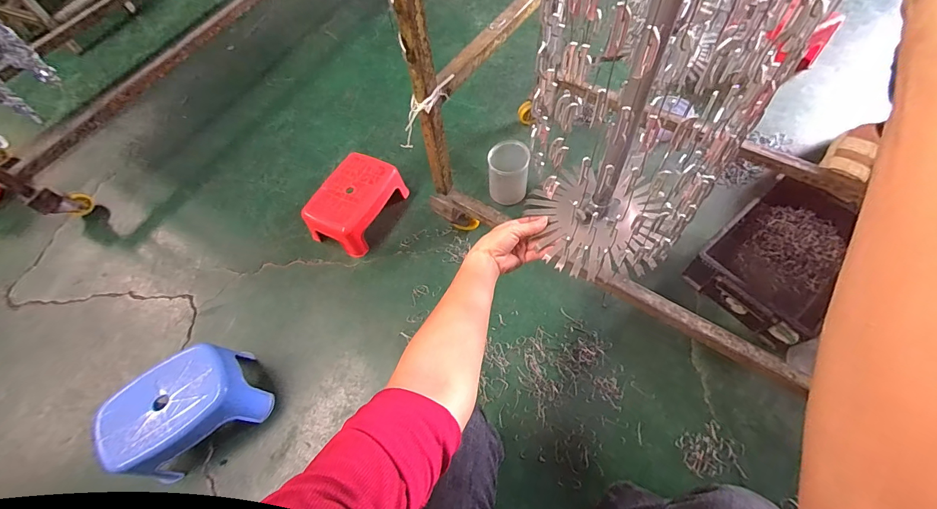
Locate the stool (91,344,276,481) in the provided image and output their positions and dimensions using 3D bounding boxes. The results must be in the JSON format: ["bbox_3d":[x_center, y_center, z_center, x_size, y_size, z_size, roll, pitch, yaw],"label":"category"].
[{"bbox_3d":[-0.535,0.304,0.762,0.245,0.140,0.165,-34,64,-15],"label":"stool"}]

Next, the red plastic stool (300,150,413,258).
[{"bbox_3d":[-0.288,-0.130,1.014,0.165,0.103,0.240,23,66,16],"label":"red plastic stool"}]

